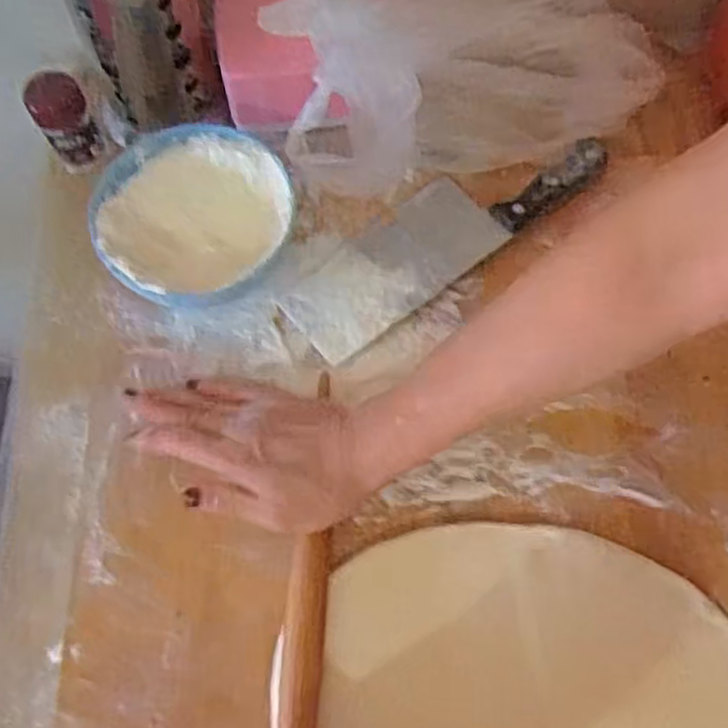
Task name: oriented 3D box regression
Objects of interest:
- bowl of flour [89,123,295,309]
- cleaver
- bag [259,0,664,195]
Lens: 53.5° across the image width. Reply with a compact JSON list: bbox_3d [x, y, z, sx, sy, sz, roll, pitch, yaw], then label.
[{"bbox_3d":[-0.124,-0.102,0.555,0.140,0.071,0.145,0,68,1],"label":"bowl of flour"},{"bbox_3d":[0.064,-0.109,0.582,0.279,0.019,0.082,-35,71,-12],"label":"cleaver"},{"bbox_3d":[0.094,-0.248,0.591,0.327,0.109,0.151,-11,68,-3],"label":"bag"}]

